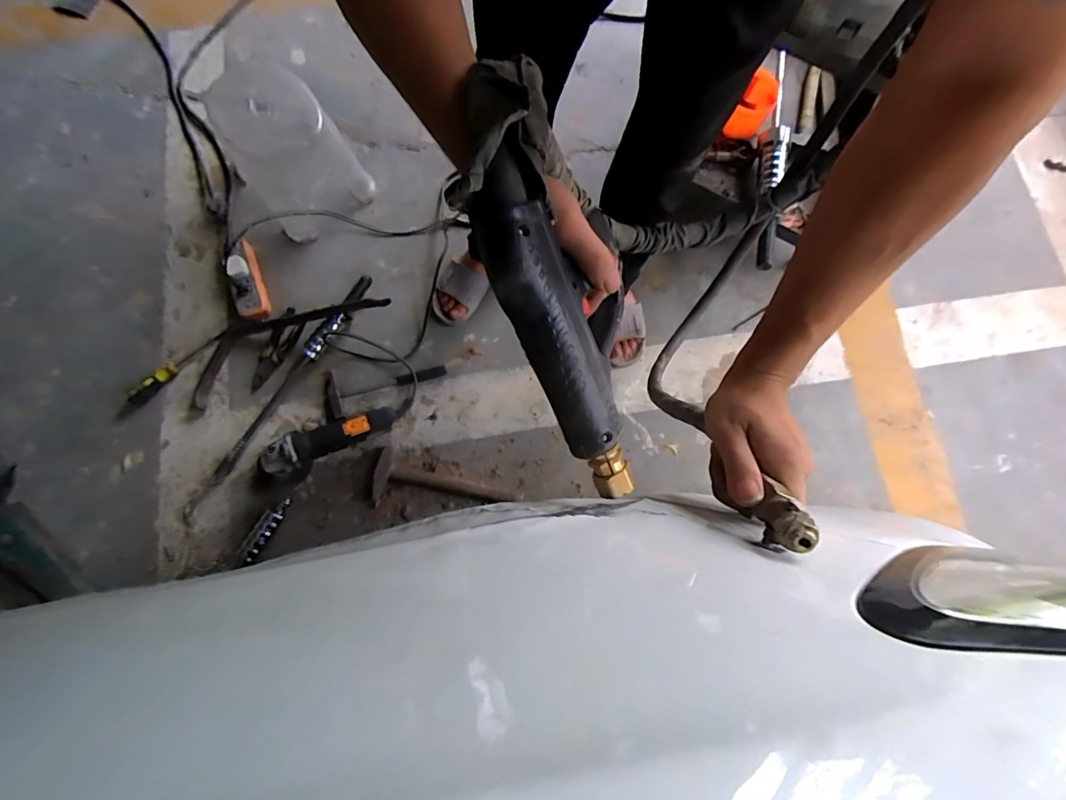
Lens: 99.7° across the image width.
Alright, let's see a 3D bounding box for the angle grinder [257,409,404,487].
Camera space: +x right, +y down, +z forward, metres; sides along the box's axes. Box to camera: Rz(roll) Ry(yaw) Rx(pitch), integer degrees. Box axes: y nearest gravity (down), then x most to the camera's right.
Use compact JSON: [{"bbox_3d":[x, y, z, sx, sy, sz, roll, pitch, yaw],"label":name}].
[{"bbox_3d":[-0.413,0.080,0.945,0.294,0.110,0.072,-26,74,-26],"label":"angle grinder"}]

